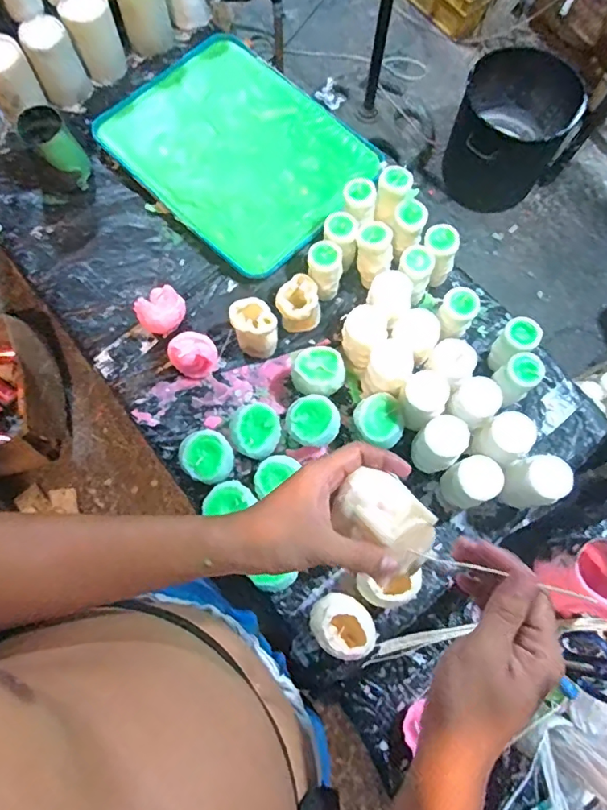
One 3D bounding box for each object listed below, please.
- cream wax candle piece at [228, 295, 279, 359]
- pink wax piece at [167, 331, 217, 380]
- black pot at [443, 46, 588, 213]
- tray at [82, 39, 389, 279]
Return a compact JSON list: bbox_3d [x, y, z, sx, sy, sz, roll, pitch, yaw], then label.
[{"bbox_3d":[-0.075,-0.119,0.775,0.065,0.073,0.076,-17,75,-6],"label":"cream wax candle piece"},{"bbox_3d":[-0.169,-0.077,0.766,0.064,0.061,0.066,0,74,-1],"label":"pink wax piece"},{"bbox_3d":[0.644,-0.852,1.571,0.348,0.270,0.385,31,75,7],"label":"black pot"},{"bbox_3d":[-0.115,-0.460,0.887,0.346,0.032,0.438,-43,79,-12],"label":"tray"}]

